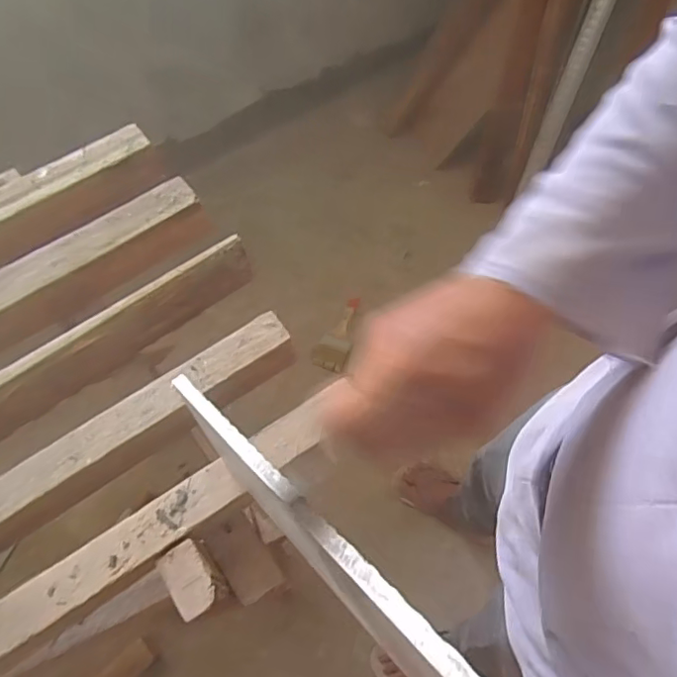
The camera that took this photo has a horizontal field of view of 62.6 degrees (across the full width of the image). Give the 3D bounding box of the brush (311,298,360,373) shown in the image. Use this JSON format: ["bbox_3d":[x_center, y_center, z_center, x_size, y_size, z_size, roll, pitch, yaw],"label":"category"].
[{"bbox_3d":[0.003,-0.016,1.402,0.087,0.018,0.200,24,72,-12],"label":"brush"}]

